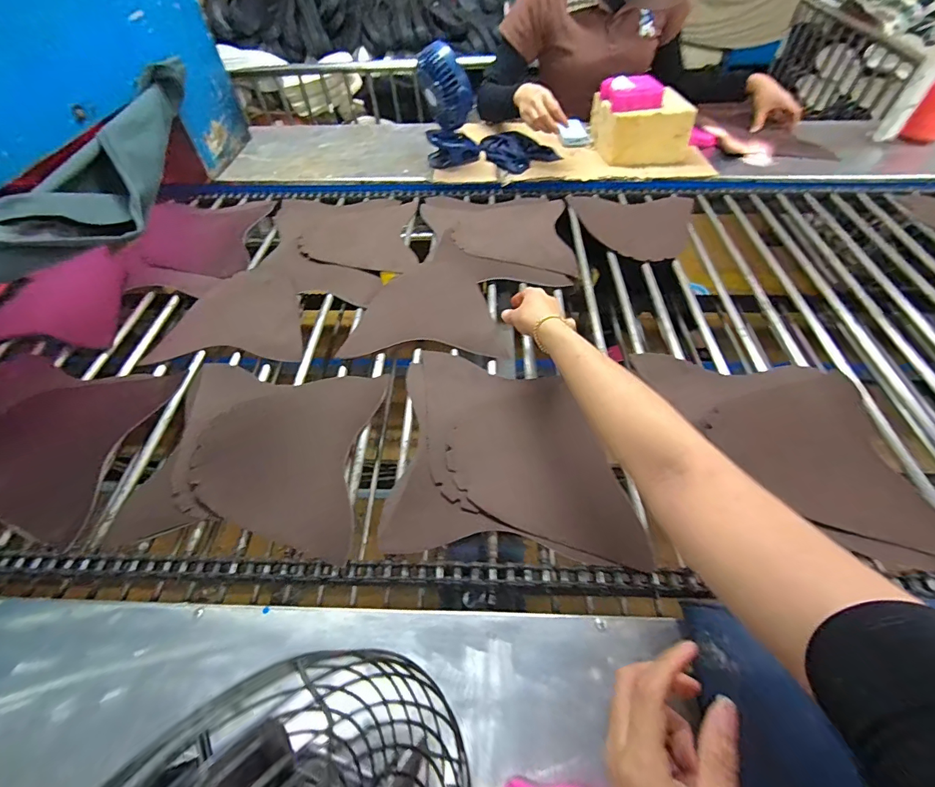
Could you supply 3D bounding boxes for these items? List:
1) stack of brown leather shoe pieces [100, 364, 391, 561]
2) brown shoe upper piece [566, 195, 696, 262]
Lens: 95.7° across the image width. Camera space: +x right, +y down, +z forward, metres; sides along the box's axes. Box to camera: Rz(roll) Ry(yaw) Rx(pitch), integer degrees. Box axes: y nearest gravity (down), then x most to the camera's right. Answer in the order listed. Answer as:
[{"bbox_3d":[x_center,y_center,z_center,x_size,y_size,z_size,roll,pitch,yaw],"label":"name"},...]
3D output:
[{"bbox_3d":[-0.268,0.086,0.578,0.281,0.059,0.263,2,52,3],"label":"stack of brown leather shoe pieces"},{"bbox_3d":[0.337,-0.346,0.863,0.242,0.009,0.243,8,53,7],"label":"brown shoe upper piece"}]

